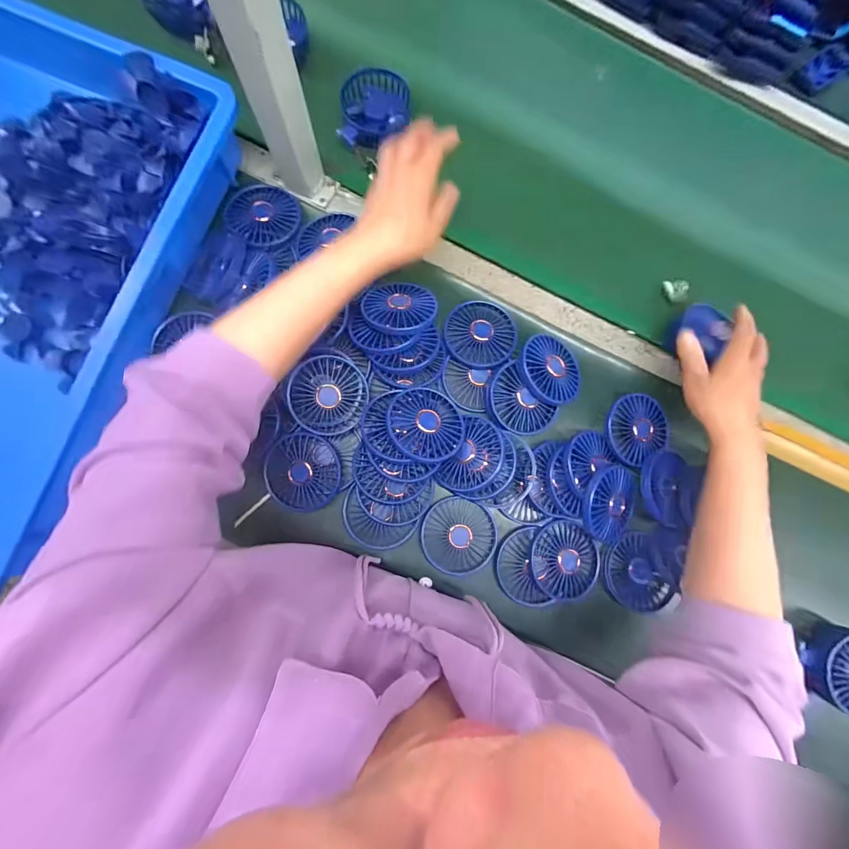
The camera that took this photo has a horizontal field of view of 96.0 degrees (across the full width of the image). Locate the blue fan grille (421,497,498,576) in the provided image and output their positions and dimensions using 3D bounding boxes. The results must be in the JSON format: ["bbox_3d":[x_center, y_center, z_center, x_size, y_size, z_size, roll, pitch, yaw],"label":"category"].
[{"bbox_3d":[0.041,0.131,0.445,0.085,0.014,0.084,1,82,-5],"label":"blue fan grille"}]

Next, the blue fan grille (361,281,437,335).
[{"bbox_3d":[-0.029,-0.140,0.446,0.084,0.011,0.080,1,62,-2],"label":"blue fan grille"}]

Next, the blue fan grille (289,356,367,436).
[{"bbox_3d":[-0.107,-0.031,0.427,0.084,0.016,0.087,7,100,-16],"label":"blue fan grille"}]

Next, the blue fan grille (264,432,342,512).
[{"bbox_3d":[-0.139,0.054,0.435,0.083,0.020,0.084,1,82,-5],"label":"blue fan grille"}]

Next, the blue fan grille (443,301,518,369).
[{"bbox_3d":[0.067,-0.108,0.463,0.084,0.010,0.083,1,82,-5],"label":"blue fan grille"}]

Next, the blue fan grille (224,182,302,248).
[{"bbox_3d":[-0.197,-0.255,0.469,0.085,0.020,0.090,-35,86,-20],"label":"blue fan grille"}]

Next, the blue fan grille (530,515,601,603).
[{"bbox_3d":[0.163,0.156,0.437,0.084,0.024,0.081,1,82,-5],"label":"blue fan grille"}]

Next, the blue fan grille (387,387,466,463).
[{"bbox_3d":[0.003,0.000,0.420,0.086,0.015,0.083,7,66,-15],"label":"blue fan grille"}]

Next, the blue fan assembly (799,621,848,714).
[{"bbox_3d":[0.472,0.276,0.428,0.079,0.043,0.083,1,82,-5],"label":"blue fan assembly"}]

